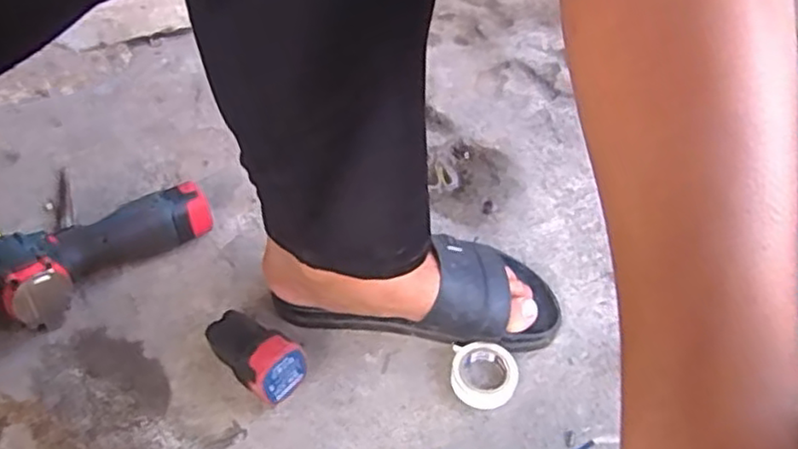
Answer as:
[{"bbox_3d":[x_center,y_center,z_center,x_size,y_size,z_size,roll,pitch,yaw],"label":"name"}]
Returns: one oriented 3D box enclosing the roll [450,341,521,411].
[{"bbox_3d":[0.073,0.134,0.595,0.058,0.022,0.058,1,50,-2],"label":"roll"}]

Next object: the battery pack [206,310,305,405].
[{"bbox_3d":[-0.128,0.113,0.586,0.095,0.056,0.049,27,55,23],"label":"battery pack"}]

